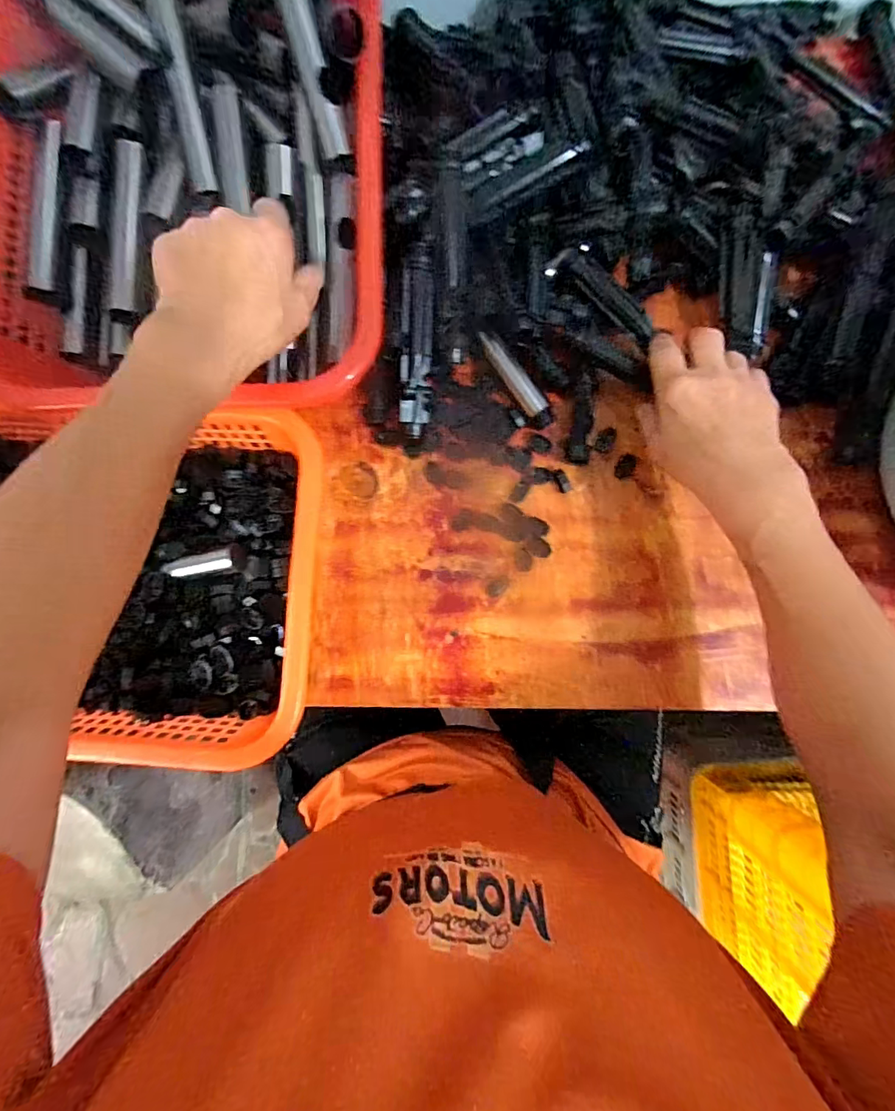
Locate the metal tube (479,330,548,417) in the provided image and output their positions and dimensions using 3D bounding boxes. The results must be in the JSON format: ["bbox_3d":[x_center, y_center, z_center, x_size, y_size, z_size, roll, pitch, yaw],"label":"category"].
[{"bbox_3d":[0.056,-0.155,0.411,0.019,0.022,0.079,-38,85,-1],"label":"metal tube"}]

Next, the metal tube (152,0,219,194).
[{"bbox_3d":[-0.200,-0.352,0.362,0.018,0.012,0.140,-10,98,1],"label":"metal tube"}]

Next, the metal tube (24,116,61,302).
[{"bbox_3d":[-0.311,-0.266,0.370,0.022,0.021,0.139,0,86,2],"label":"metal tube"}]

